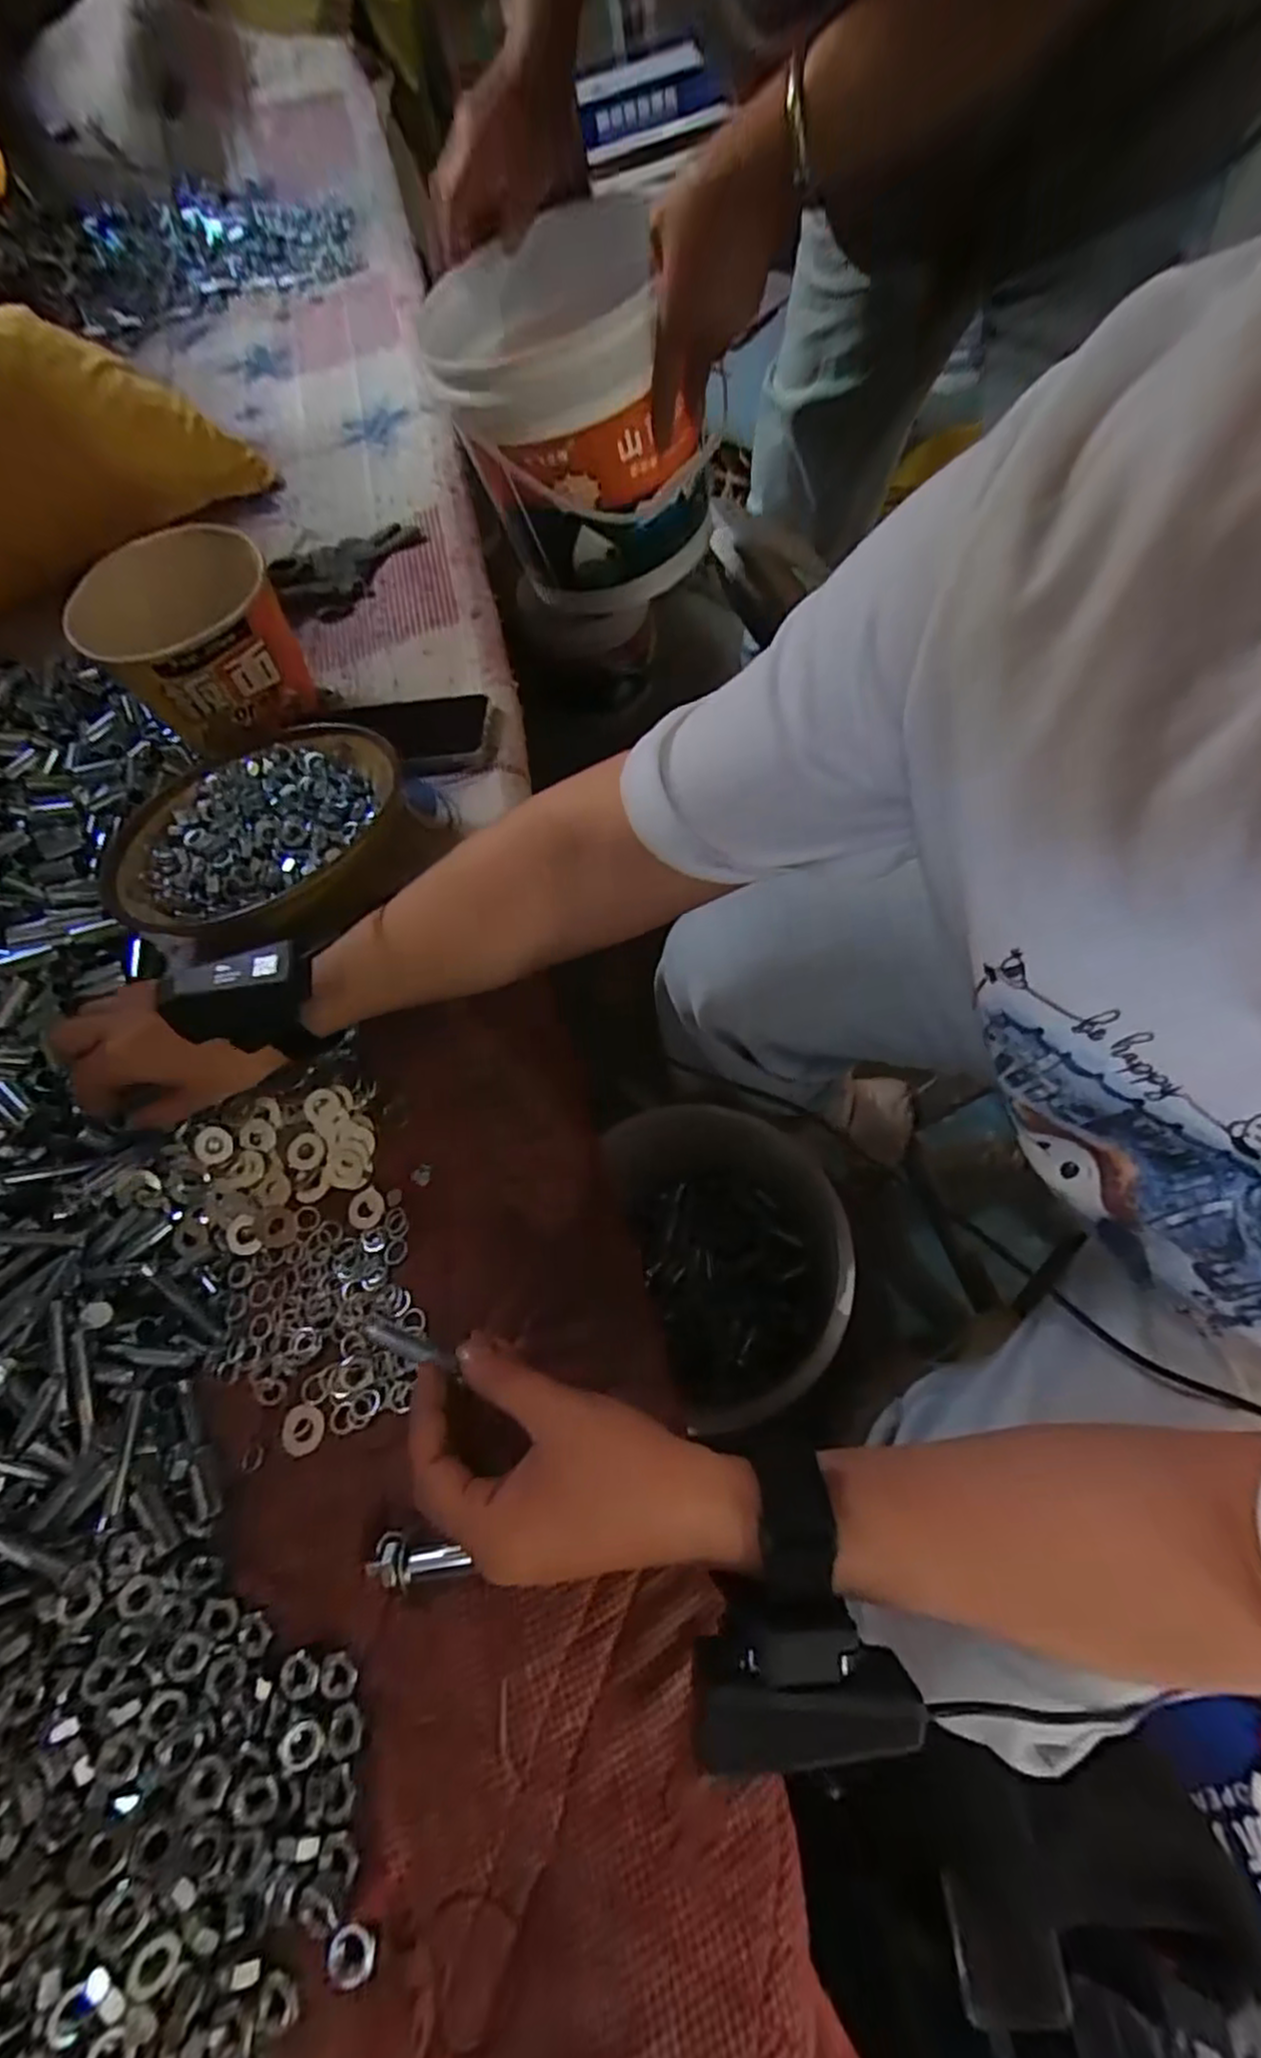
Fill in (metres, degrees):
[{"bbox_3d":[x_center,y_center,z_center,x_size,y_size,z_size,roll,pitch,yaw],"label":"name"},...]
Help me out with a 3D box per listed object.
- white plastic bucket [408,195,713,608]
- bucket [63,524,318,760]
[{"bbox_3d":[-0.038,-0.506,0.607,0.187,0.188,0.228,-4,63,7],"label":"white plastic bucket"},{"bbox_3d":[-0.325,-0.292,0.561,0.121,0.110,0.128,-3,63,7],"label":"bucket"}]

